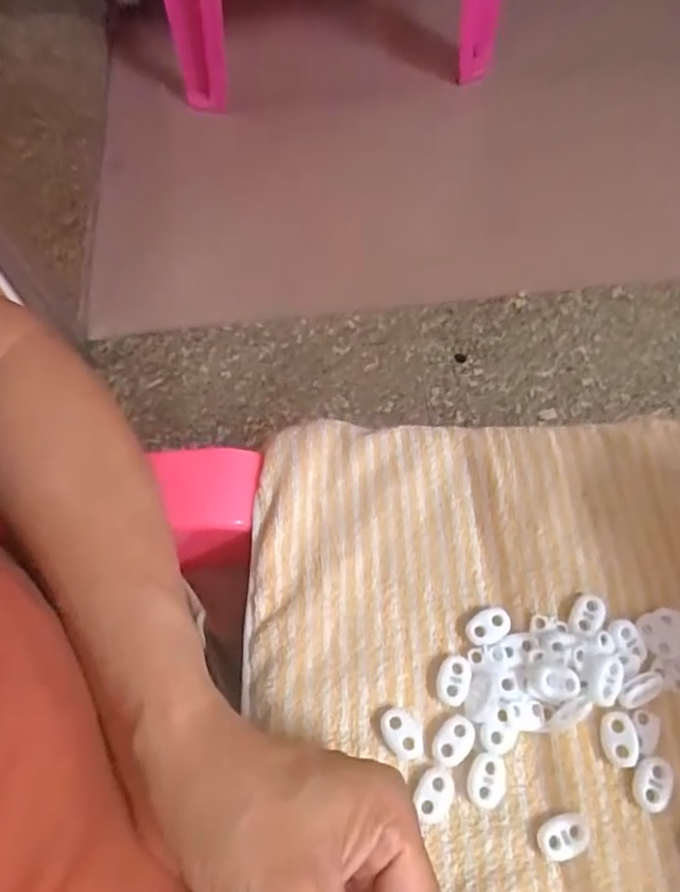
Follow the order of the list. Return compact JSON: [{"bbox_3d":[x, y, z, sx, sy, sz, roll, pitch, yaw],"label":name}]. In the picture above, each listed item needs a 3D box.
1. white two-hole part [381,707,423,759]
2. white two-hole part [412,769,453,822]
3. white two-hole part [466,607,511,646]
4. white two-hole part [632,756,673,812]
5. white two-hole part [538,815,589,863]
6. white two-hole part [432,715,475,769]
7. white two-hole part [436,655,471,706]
[{"bbox_3d":[0.028,0.131,0.291,0.015,0.004,0.023,-40,69,-15],"label":"white two-hole part"},{"bbox_3d":[0.041,0.153,0.278,0.016,0.004,0.021,19,67,11],"label":"white two-hole part"},{"bbox_3d":[0.072,0.088,0.310,0.022,0.005,0.015,-30,67,-11],"label":"white two-hole part"},{"bbox_3d":[0.137,0.148,0.278,0.015,0.005,0.022,30,69,15],"label":"white two-hole part"},{"bbox_3d":[0.095,0.167,0.271,0.023,0.005,0.015,-20,66,-7],"label":"white two-hole part"},{"bbox_3d":[0.051,0.133,0.285,0.016,0.004,0.023,39,72,18],"label":"white two-hole part"},{"bbox_3d":[0.053,0.110,0.300,0.015,0.006,0.022,17,67,10],"label":"white two-hole part"}]

